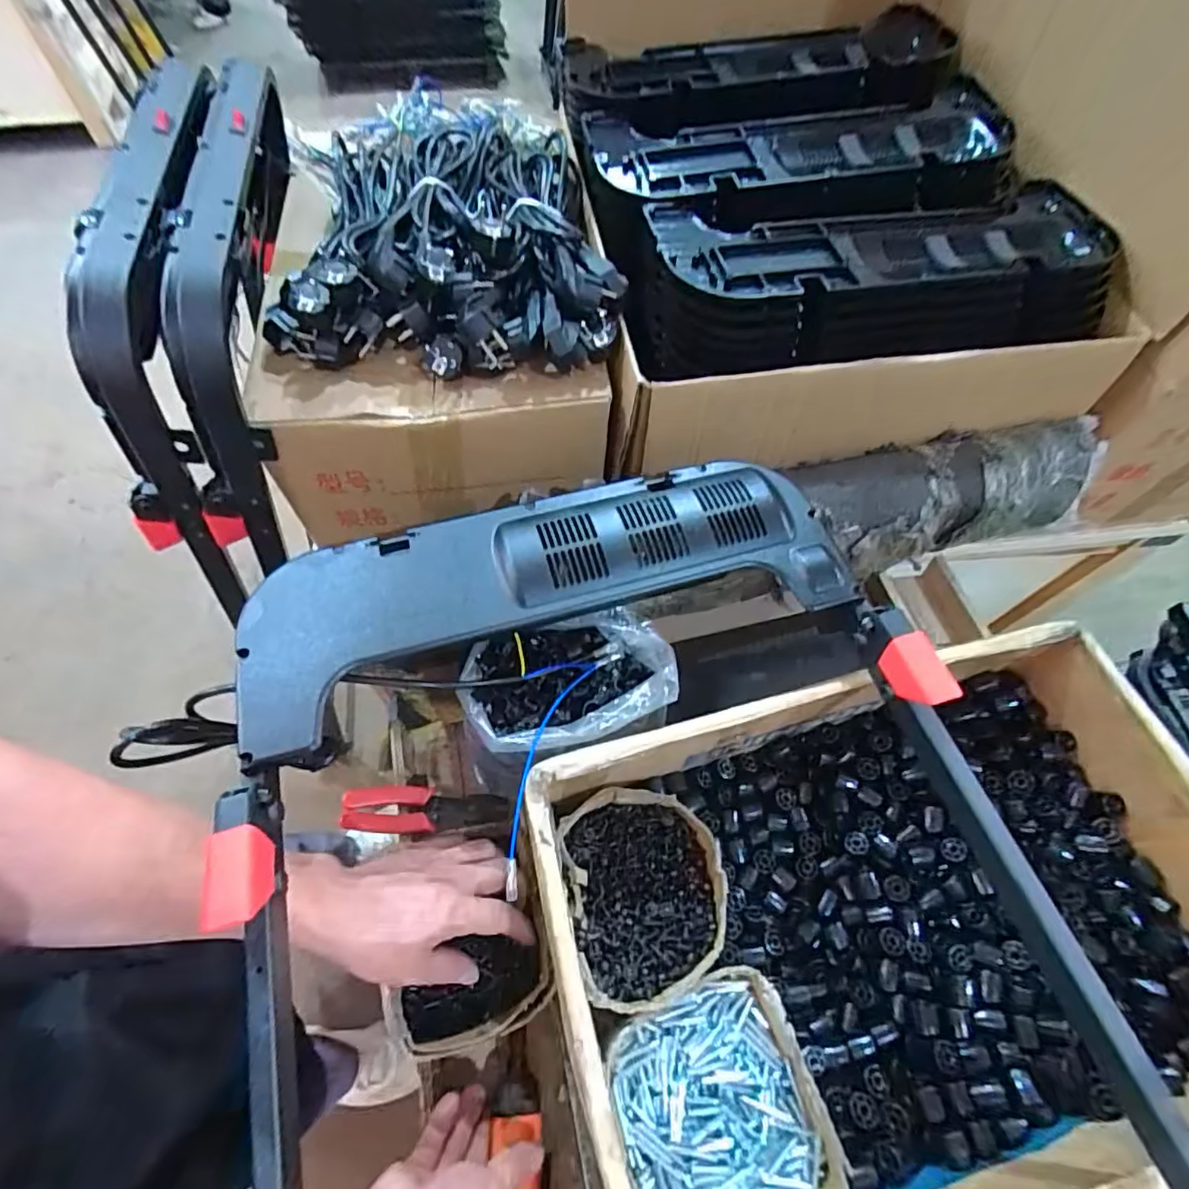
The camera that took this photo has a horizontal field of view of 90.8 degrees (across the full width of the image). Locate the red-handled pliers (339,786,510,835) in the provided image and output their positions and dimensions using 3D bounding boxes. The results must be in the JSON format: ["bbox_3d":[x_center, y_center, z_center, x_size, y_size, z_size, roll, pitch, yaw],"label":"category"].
[{"bbox_3d":[-0.174,0.225,0.610,0.164,0.018,0.043,8,58,-19],"label":"red-handled pliers"}]

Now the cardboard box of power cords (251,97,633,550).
[{"bbox_3d":[-0.185,-0.377,0.691,0.349,0.191,0.559,-8,61,-6],"label":"cardboard box of power cords"}]

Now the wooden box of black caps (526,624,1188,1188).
[{"bbox_3d":[0.234,0.265,0.473,0.525,0.149,0.355,-13,61,-9],"label":"wooden box of black caps"}]

